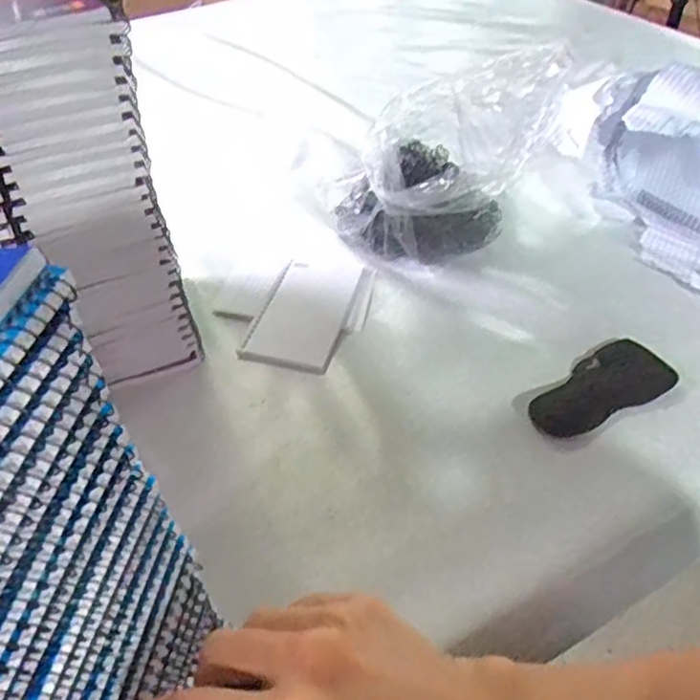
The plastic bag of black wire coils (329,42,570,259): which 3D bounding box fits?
[{"bbox_3d":[0.081,-0.163,0.581,0.185,0.172,0.095,8,46,12],"label":"plastic bag of black wire coils"}]

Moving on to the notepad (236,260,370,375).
[{"bbox_3d":[-0.040,-0.036,0.591,0.080,0.006,0.130,12,54,15],"label":"notepad"}]

